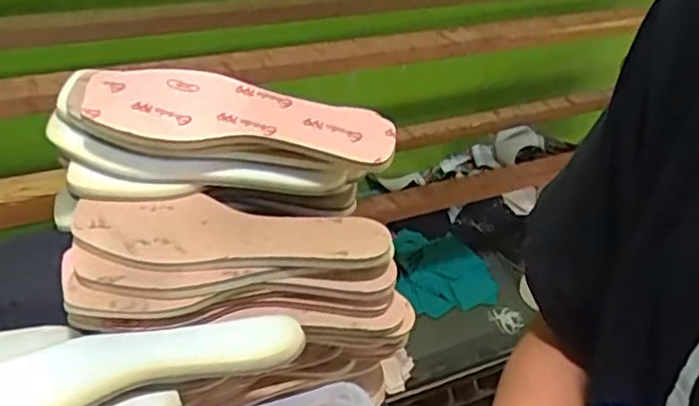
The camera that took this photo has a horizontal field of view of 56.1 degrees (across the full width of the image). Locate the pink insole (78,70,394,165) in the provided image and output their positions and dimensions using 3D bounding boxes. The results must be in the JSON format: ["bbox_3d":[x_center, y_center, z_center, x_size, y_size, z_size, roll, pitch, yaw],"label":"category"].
[{"bbox_3d":[-0.091,-0.072,0.526,0.250,0.009,0.078,8,48,-2],"label":"pink insole"}]

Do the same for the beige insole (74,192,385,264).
[{"bbox_3d":[-0.091,0.019,0.515,0.236,0.008,0.071,1,39,-6],"label":"beige insole"}]

